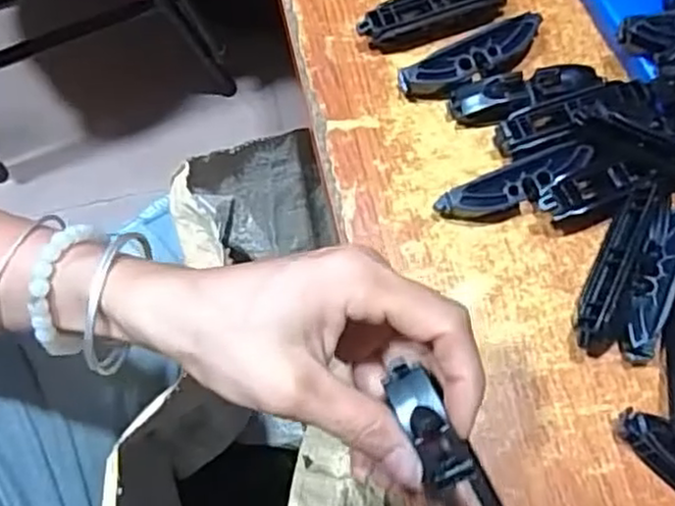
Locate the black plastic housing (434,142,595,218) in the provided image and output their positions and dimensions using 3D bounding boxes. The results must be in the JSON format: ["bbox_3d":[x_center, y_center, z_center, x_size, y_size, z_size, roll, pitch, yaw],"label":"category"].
[{"bbox_3d":[0.084,-0.031,0.338,0.075,0.020,0.017,-21,72,-6],"label":"black plastic housing"}]

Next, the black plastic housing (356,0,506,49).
[{"bbox_3d":[0.050,-0.124,0.370,0.078,0.021,0.020,-13,71,-3],"label":"black plastic housing"}]

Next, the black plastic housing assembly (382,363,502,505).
[{"bbox_3d":[0.040,0.074,0.245,0.018,0.008,0.078,-28,87,-7],"label":"black plastic housing assembly"}]

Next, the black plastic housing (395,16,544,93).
[{"bbox_3d":[0.070,-0.097,0.361,0.077,0.018,0.022,-27,72,-8],"label":"black plastic housing"}]

